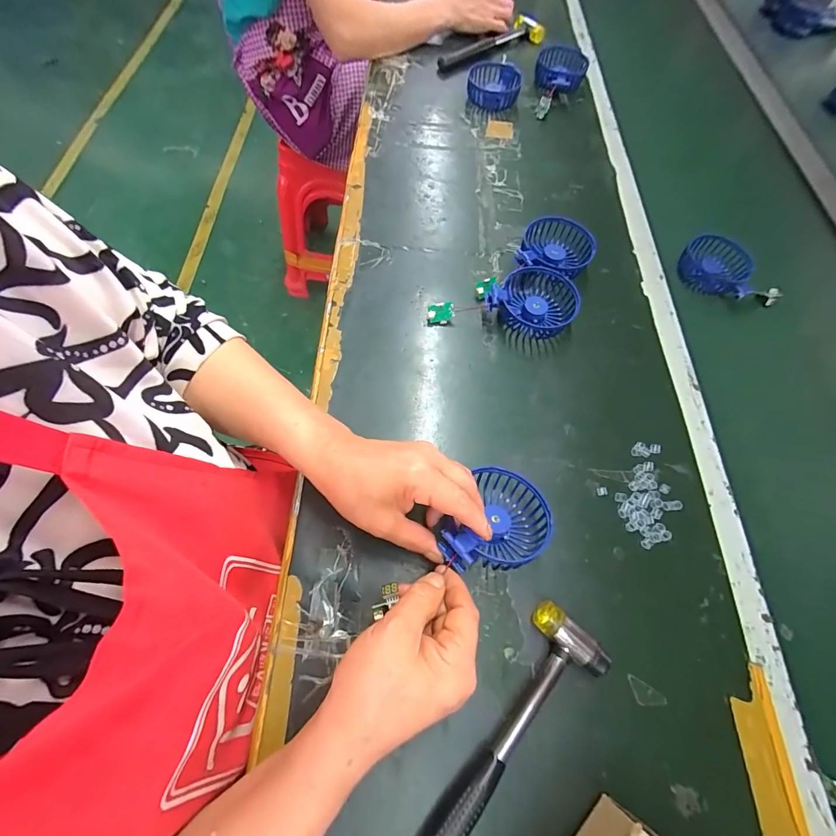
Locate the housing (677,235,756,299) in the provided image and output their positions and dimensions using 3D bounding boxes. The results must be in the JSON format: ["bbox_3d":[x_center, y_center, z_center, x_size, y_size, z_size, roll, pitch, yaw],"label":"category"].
[{"bbox_3d":[0.416,-0.212,0.539,0.090,0.029,0.087,1,66,-3],"label":"housing"}]

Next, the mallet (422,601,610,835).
[{"bbox_3d":[0.050,0.248,0.280,0.058,0.022,0.233,41,70,15],"label":"mallet"}]

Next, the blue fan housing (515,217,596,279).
[{"bbox_3d":[0.173,-0.209,0.490,0.086,0.034,0.091,1,66,-3],"label":"blue fan housing"}]

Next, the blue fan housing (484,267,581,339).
[{"bbox_3d":[0.140,-0.140,0.457,0.093,0.033,0.084,32,68,11],"label":"blue fan housing"}]

